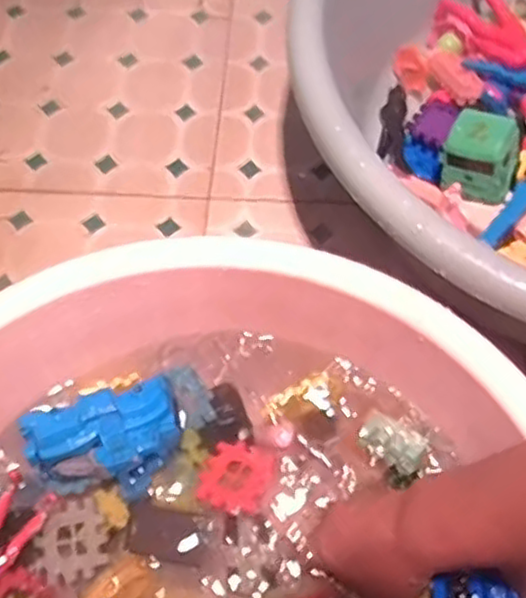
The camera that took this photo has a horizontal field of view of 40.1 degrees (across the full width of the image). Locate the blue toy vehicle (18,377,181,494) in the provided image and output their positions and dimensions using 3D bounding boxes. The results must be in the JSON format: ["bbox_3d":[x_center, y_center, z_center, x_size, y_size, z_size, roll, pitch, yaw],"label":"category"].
[{"bbox_3d":[-0.115,0.105,0.530,0.111,0.039,0.070,-15,66,-5],"label":"blue toy vehicle"}]

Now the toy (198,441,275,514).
[{"bbox_3d":[-0.018,0.131,0.528,0.049,0.005,0.049,16,69,25],"label":"toy"}]

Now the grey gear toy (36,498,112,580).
[{"bbox_3d":[-0.137,0.174,0.520,0.051,0.008,0.052,-1,65,2],"label":"grey gear toy"}]

